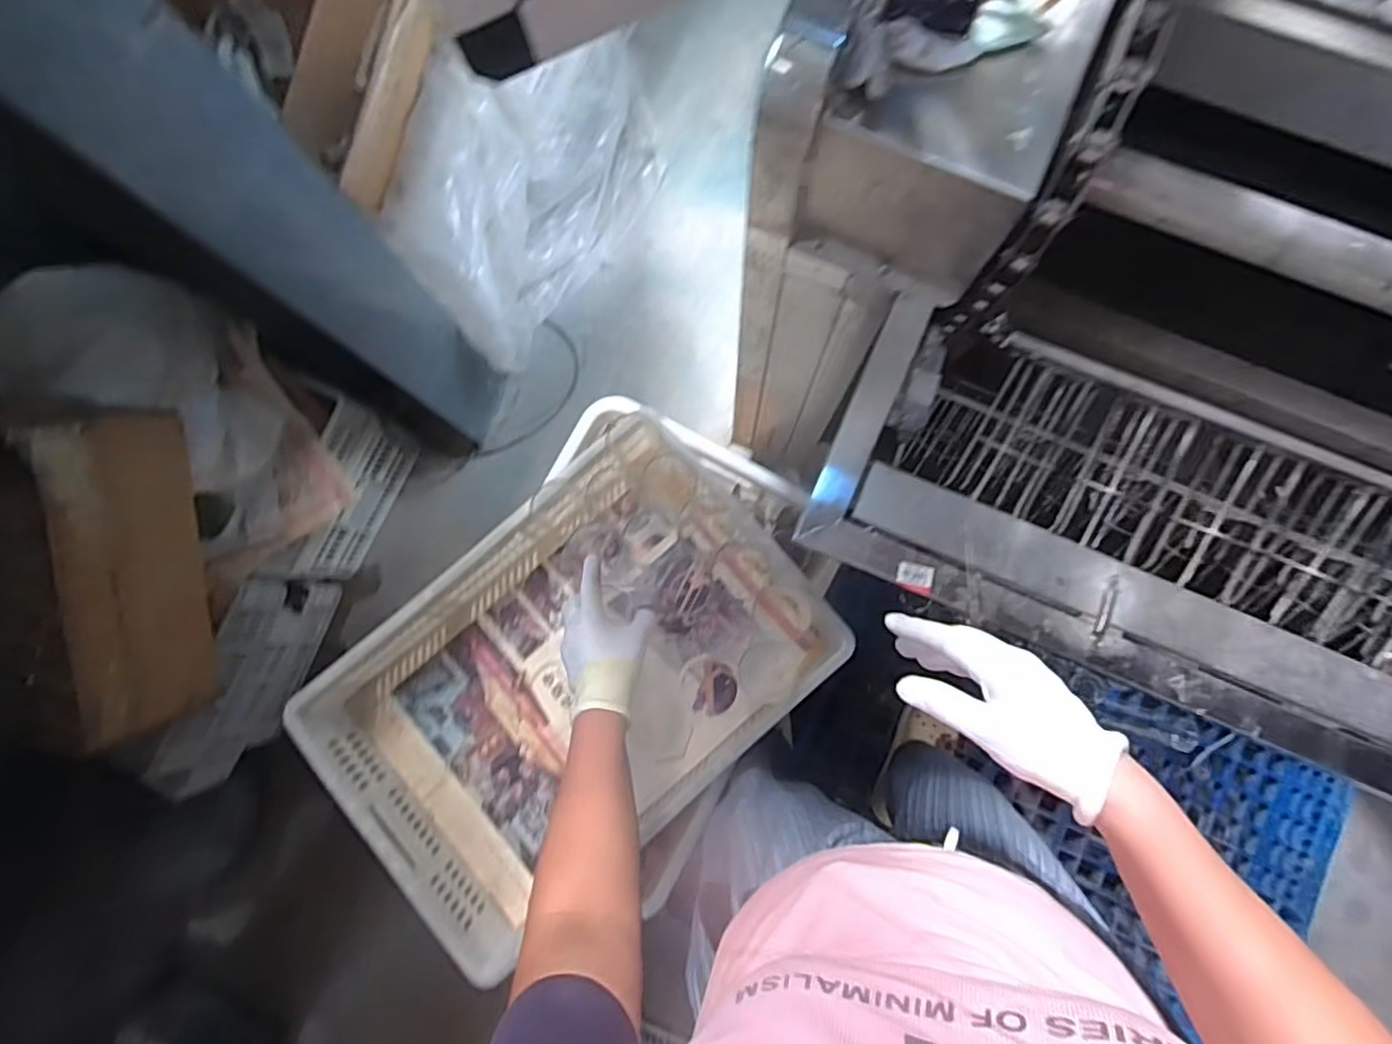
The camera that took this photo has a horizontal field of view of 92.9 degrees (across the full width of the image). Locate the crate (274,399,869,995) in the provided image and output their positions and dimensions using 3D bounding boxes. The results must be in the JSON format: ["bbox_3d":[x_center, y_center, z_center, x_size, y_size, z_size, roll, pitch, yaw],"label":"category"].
[{"bbox_3d":[-0.154,0.195,0.859,0.589,0.135,0.400,-41,84,-3],"label":"crate"}]

